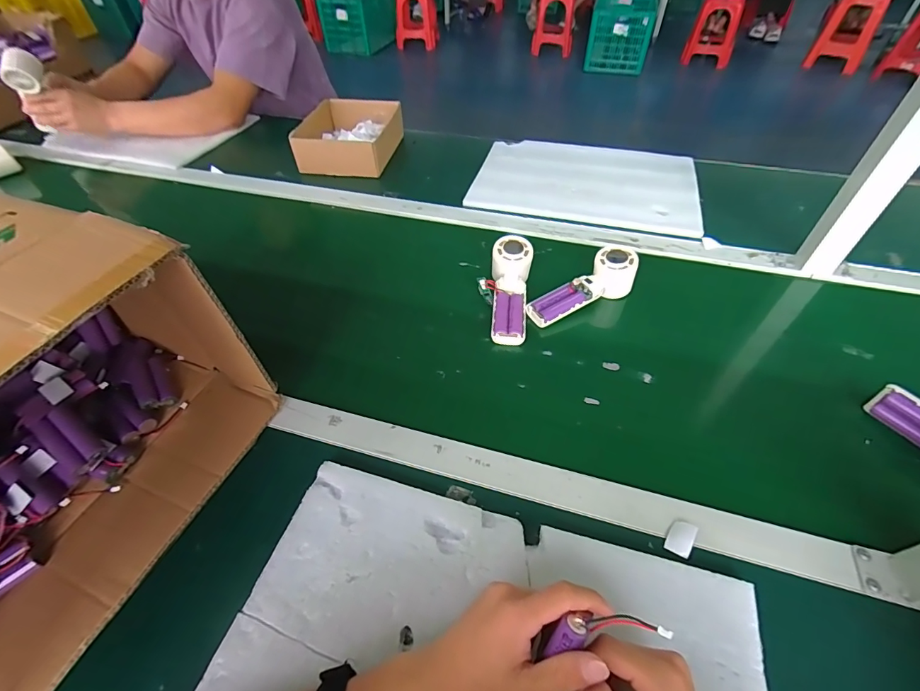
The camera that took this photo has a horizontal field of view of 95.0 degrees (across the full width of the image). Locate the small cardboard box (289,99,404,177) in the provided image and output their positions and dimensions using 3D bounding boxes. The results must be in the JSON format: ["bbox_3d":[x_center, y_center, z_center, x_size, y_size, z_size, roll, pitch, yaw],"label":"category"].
[{"bbox_3d":[-0.229,-0.438,0.887,0.179,0.067,0.206,7,50,8],"label":"small cardboard box"}]

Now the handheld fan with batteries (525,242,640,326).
[{"bbox_3d":[0.168,-0.083,0.578,0.165,0.057,0.055,-22,52,-17],"label":"handheld fan with batteries"}]

